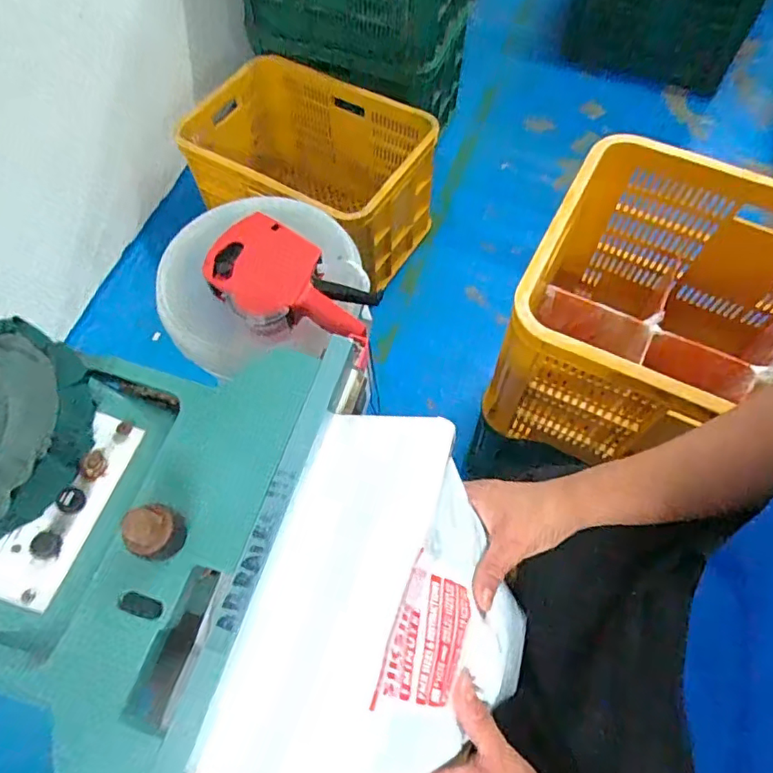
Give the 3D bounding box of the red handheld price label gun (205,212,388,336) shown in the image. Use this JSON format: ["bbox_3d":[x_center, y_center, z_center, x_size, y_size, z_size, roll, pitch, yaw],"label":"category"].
[{"bbox_3d":[-0.115,-0.116,0.646,0.216,0.038,0.130,33,68,16],"label":"red handheld price label gun"}]

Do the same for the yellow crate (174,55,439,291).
[{"bbox_3d":[-0.195,-0.505,1.340,0.567,0.313,0.365,25,66,13],"label":"yellow crate"}]

